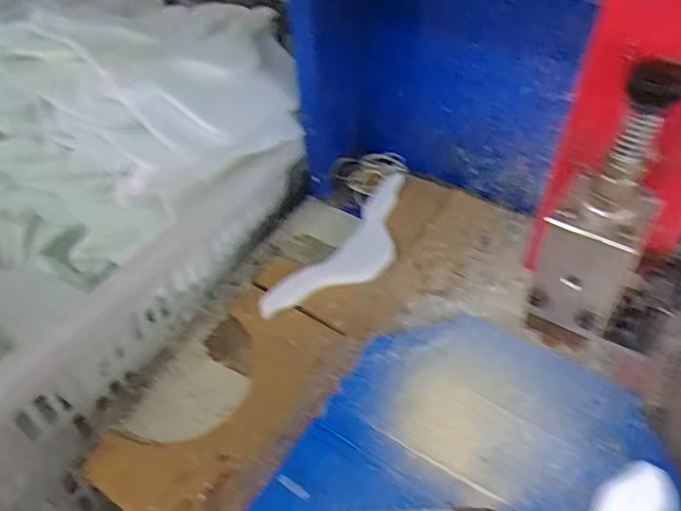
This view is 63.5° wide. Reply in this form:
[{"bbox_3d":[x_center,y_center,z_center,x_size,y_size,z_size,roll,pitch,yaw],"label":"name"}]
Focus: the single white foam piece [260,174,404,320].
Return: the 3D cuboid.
[{"bbox_3d":[0.015,-0.003,0.616,0.074,0.015,0.241,32,59,26],"label":"single white foam piece"}]

